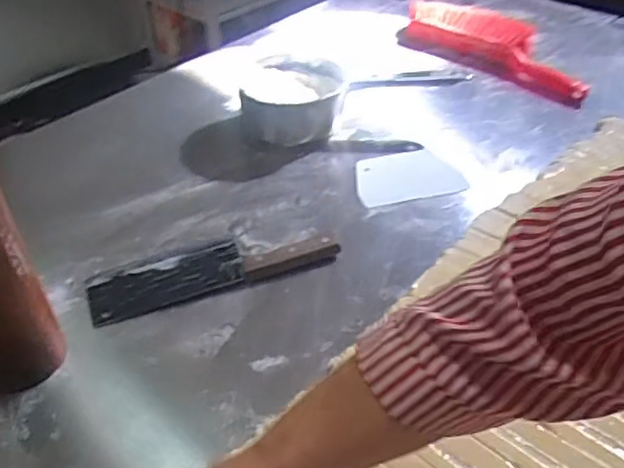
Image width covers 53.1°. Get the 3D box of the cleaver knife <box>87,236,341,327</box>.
[{"bbox_3d":[-0.112,0.037,0.703,0.270,0.017,0.071,-16,41,-14],"label":"cleaver knife"}]

